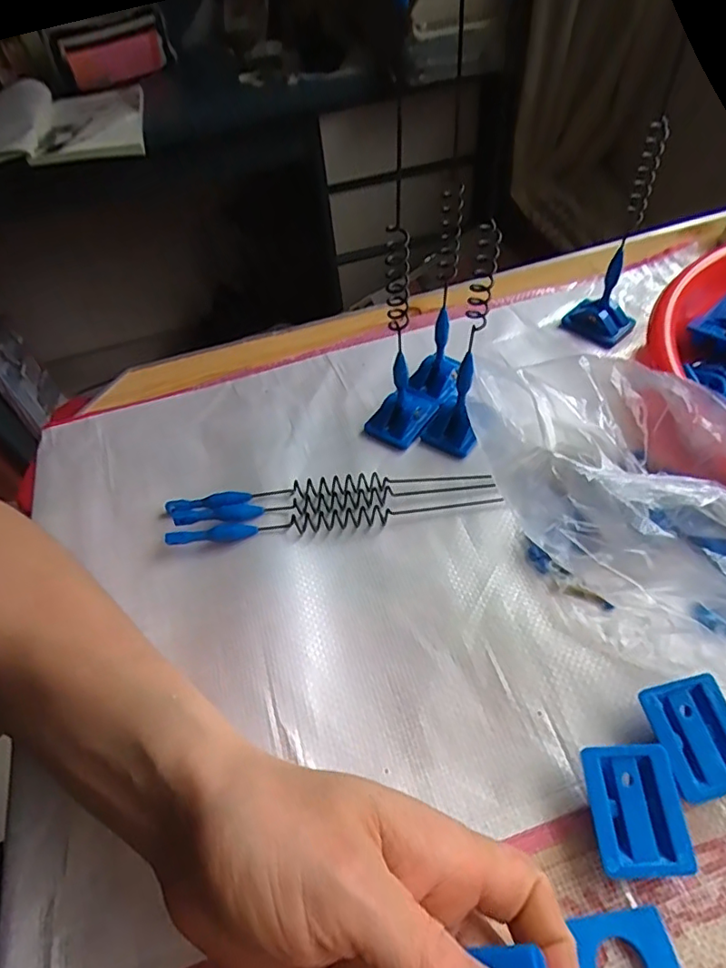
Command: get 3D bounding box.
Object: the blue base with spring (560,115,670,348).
[{"bbox_3d":[0.172,-0.160,0.368,0.048,0.132,0.044,20,57,20],"label":"blue base with spring"}]

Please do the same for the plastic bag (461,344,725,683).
[{"bbox_3d":[0.140,-0.002,0.287,0.122,0.072,0.229,-13,52,-4],"label":"plastic bag"}]

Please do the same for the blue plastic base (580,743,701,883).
[{"bbox_3d":[0.109,0.131,0.222,0.036,0.017,0.045,-4,52,2],"label":"blue plastic base"}]

